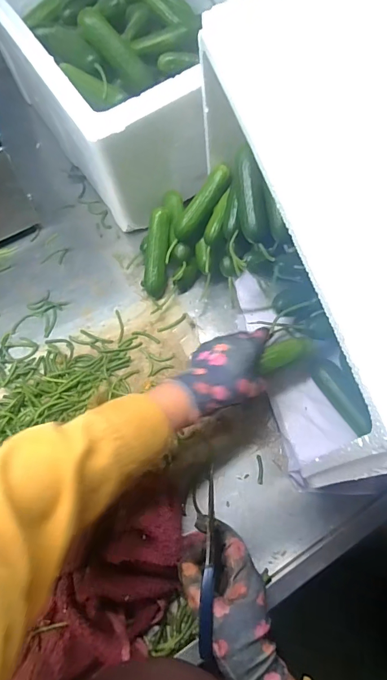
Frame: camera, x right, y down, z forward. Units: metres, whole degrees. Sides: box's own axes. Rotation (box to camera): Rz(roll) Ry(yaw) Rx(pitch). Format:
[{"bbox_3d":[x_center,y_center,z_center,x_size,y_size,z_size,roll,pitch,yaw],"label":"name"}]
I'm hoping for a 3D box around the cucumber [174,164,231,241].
[{"bbox_3d":[0.014,-0.181,0.526,0.032,0.024,0.107,41,109,17],"label":"cucumber"}]

